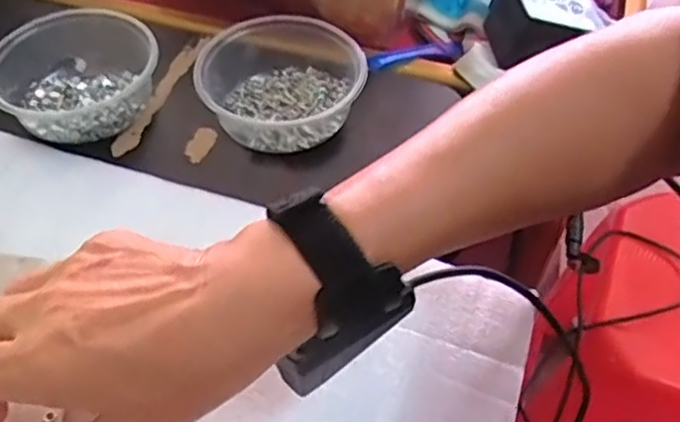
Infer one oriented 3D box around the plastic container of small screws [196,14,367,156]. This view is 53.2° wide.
[{"bbox_3d":[-0.040,-0.088,0.471,0.113,0.053,0.098,3,52,2],"label":"plastic container of small screws"}]

